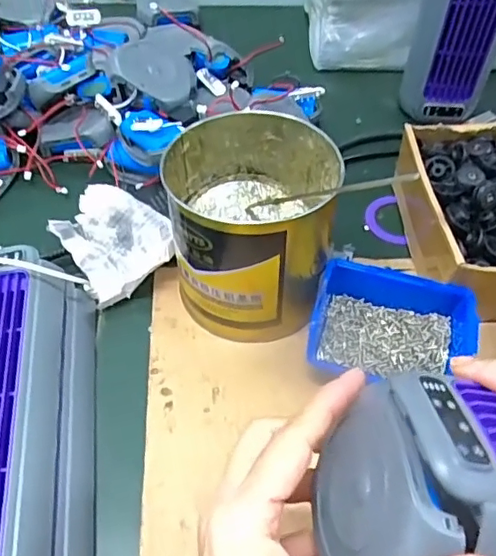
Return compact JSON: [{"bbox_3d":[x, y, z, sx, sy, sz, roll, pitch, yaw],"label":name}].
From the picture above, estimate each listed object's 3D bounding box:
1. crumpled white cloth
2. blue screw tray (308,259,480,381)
[{"bbox_3d":[-0.110,-0.031,0.463,0.084,0.020,0.084,-35,91,9],"label":"crumpled white cloth"},{"bbox_3d":[0.105,0.038,0.418,0.113,0.044,0.082,11,53,7],"label":"blue screw tray"}]

